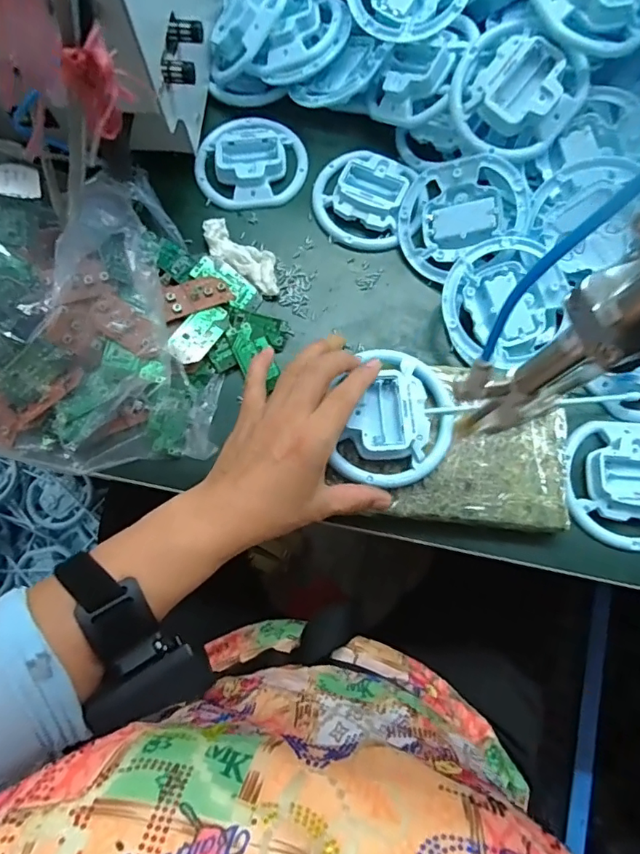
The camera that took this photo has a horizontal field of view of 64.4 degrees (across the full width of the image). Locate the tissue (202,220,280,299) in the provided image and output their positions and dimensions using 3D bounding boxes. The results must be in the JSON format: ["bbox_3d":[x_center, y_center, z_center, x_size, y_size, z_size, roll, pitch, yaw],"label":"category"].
[{"bbox_3d":[-0.070,-0.153,0.449,0.094,0.014,0.035,39,80,10],"label":"tissue"}]

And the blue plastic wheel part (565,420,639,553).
[{"bbox_3d":[0.243,0.043,0.392,0.096,0.017,0.099,0,76,1],"label":"blue plastic wheel part"}]

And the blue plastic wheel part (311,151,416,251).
[{"bbox_3d":[0.036,-0.207,0.460,0.084,0.020,0.088,14,77,4],"label":"blue plastic wheel part"}]

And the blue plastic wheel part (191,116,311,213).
[{"bbox_3d":[-0.065,-0.250,0.475,0.102,0.017,0.097,0,76,1],"label":"blue plastic wheel part"}]

